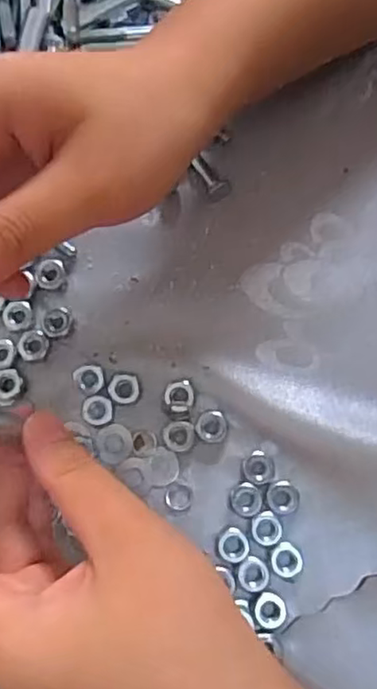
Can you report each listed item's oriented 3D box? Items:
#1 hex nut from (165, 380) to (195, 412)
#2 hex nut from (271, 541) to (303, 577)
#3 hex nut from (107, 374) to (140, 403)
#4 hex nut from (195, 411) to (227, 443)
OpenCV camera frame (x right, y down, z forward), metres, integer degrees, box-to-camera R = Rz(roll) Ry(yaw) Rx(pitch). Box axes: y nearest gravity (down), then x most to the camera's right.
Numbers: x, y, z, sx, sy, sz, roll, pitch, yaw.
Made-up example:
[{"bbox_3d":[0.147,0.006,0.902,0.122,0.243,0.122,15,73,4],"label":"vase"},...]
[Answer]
[{"bbox_3d":[-0.004,0.022,0.267,0.013,0.004,0.013,-27,78,-4],"label":"hex nut"},{"bbox_3d":[0.039,0.086,0.251,0.012,0.004,0.012,36,81,9],"label":"hex nut"},{"bbox_3d":[-0.028,0.019,0.269,0.013,0.004,0.013,-6,77,1],"label":"hex nut"},{"bbox_3d":[0.010,0.035,0.264,0.014,0.004,0.013,-7,77,1],"label":"hex nut"}]

